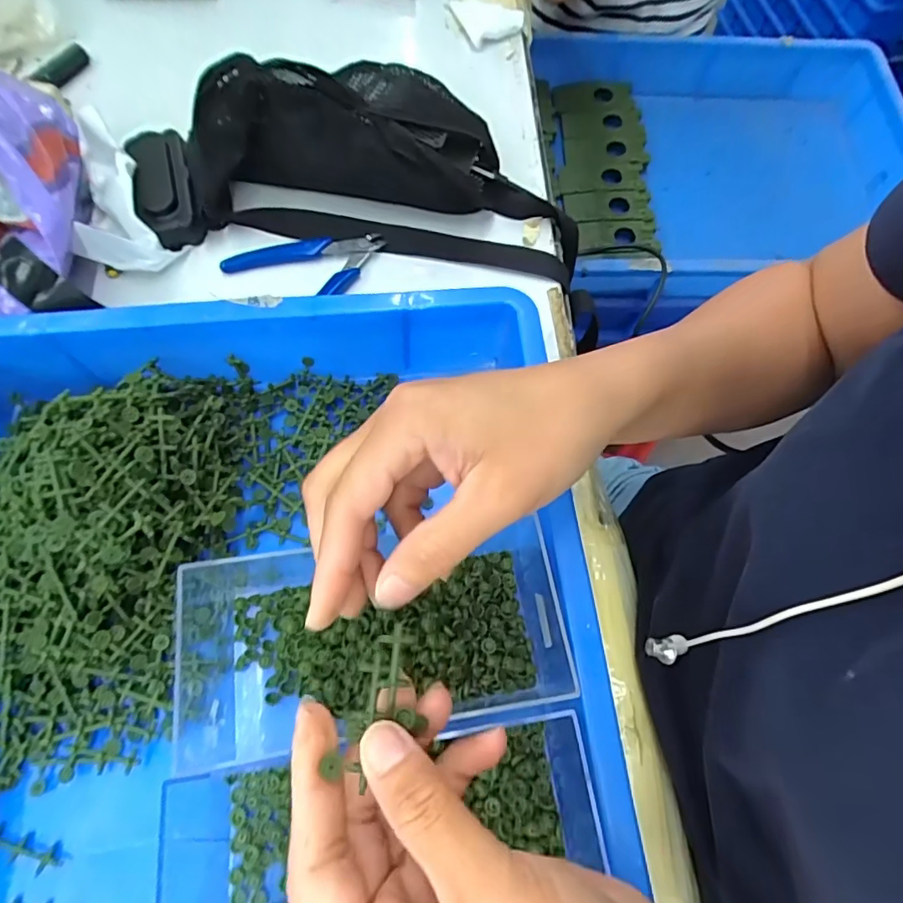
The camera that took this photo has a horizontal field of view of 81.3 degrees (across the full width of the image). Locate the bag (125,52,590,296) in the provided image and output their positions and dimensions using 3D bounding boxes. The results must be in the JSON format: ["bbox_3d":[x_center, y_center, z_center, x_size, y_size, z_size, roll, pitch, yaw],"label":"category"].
[{"bbox_3d":[-0.066,-0.235,0.396,0.338,0.120,0.136,1,70,-3],"label":"bag"}]

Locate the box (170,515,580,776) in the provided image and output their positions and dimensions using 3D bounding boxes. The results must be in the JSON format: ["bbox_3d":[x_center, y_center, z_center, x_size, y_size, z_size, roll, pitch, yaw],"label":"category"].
[{"bbox_3d":[-0.046,0.100,0.308,0.218,0.043,0.115,-8,71,-6],"label":"box"}]

